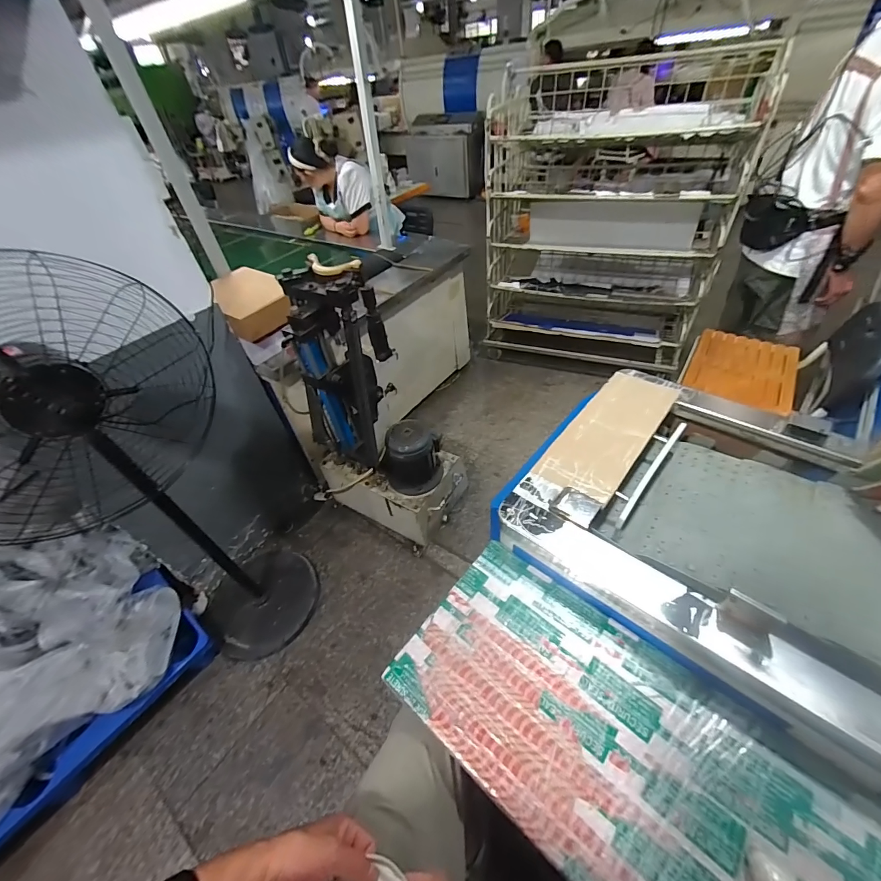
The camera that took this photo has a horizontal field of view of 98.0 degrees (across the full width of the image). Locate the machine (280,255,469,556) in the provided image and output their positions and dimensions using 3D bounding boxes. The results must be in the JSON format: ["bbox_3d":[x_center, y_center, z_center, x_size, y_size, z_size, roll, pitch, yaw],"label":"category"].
[{"bbox_3d":[-0.240,-0.086,1.405,0.538,1.029,0.334,21,51,26],"label":"machine"}]

